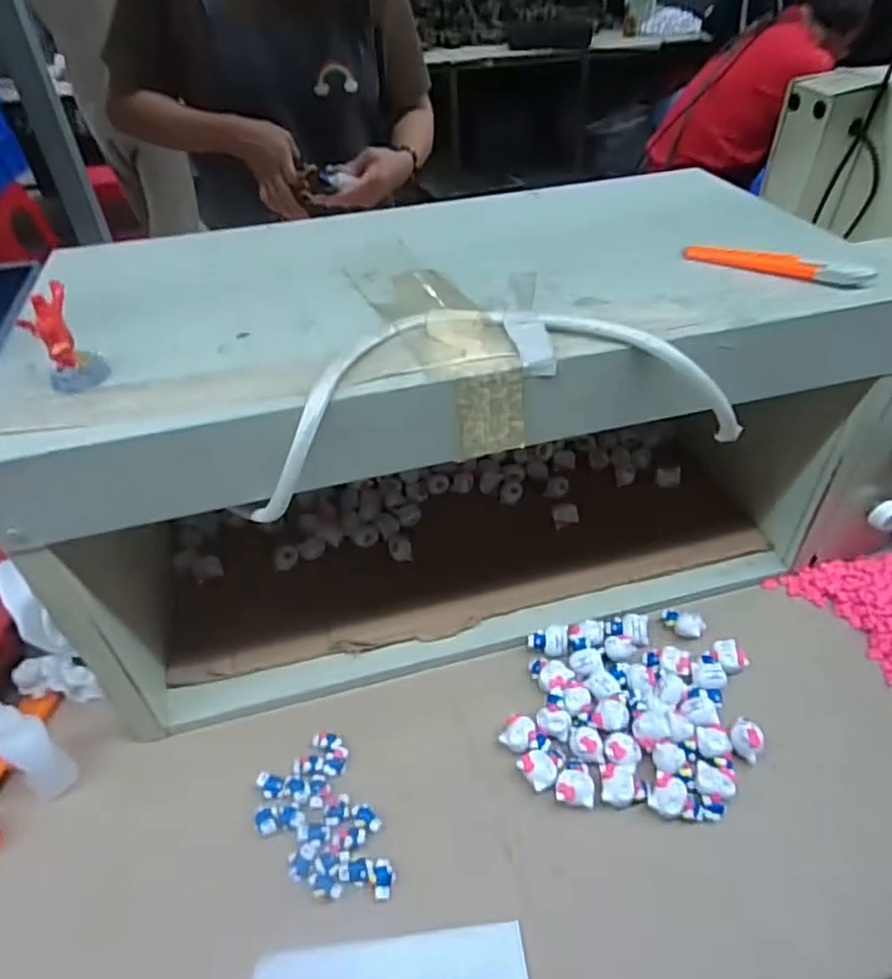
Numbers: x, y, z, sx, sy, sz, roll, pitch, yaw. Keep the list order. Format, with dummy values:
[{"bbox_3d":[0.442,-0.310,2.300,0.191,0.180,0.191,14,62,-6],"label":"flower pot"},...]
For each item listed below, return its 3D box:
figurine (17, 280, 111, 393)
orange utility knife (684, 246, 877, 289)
[{"bbox_3d":[-0.215,-0.085,0.359,0.030,0.048,0.033,-24,47,-22],"label":"figurine"},{"bbox_3d":[0.224,-0.154,0.438,0.119,0.012,0.019,23,48,24],"label":"orange utility knife"}]

